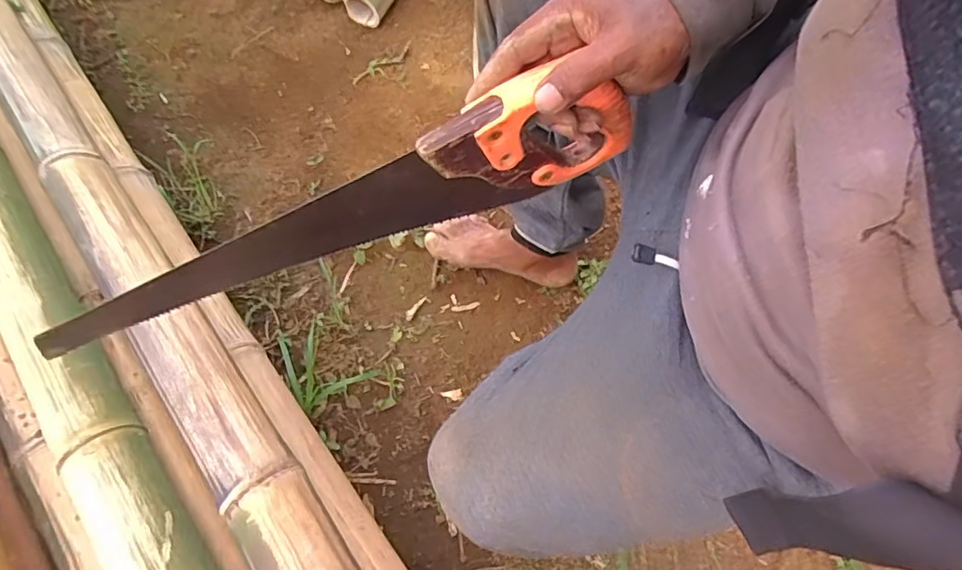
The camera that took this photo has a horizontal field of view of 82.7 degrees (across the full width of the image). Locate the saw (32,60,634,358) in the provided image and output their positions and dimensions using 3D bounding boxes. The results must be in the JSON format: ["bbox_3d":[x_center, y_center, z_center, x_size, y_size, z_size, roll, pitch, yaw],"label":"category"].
[{"bbox_3d":[-0.100,-0.047,0.403,0.436,0.110,0.026,-22,69,0],"label":"saw"}]

